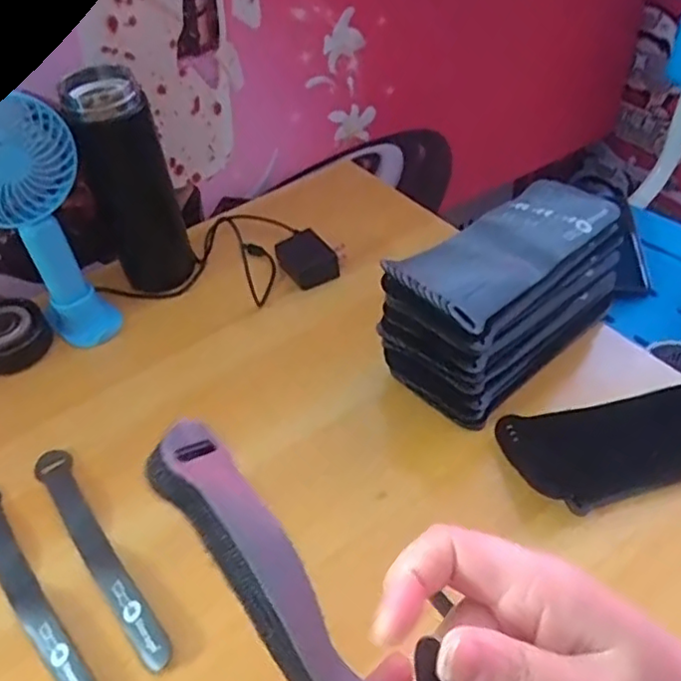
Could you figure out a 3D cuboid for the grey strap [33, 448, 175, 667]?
[{"bbox_3d":[-0.169,0.142,0.443,0.025,0.004,0.200,-27,46,-26],"label":"grey strap"}]

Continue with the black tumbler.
[{"bbox_3d":[-0.194,-0.143,0.601,0.075,0.190,0.063,-19,48,-14],"label":"black tumbler"}]

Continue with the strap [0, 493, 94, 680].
[{"bbox_3d":[-0.210,0.162,0.427,0.026,0.006,0.200,-41,52,-21],"label":"strap"}]

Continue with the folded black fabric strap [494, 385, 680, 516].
[{"bbox_3d":[0.233,0.064,0.457,0.228,0.012,0.070,-13,47,-8],"label":"folded black fabric strap"}]

